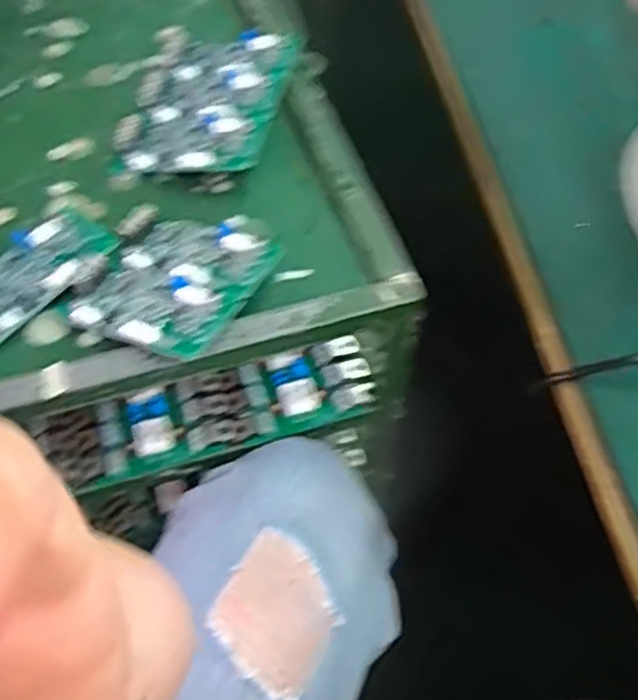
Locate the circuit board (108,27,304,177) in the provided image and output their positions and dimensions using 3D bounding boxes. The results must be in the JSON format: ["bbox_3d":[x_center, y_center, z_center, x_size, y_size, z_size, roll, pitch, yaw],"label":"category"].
[{"bbox_3d":[-0.077,-0.186,0.539,0.102,0.025,0.150,9,56,5],"label":"circuit board"}]

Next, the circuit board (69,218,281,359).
[{"bbox_3d":[-0.079,-0.047,0.441,0.089,0.021,0.120,26,59,15],"label":"circuit board"}]

